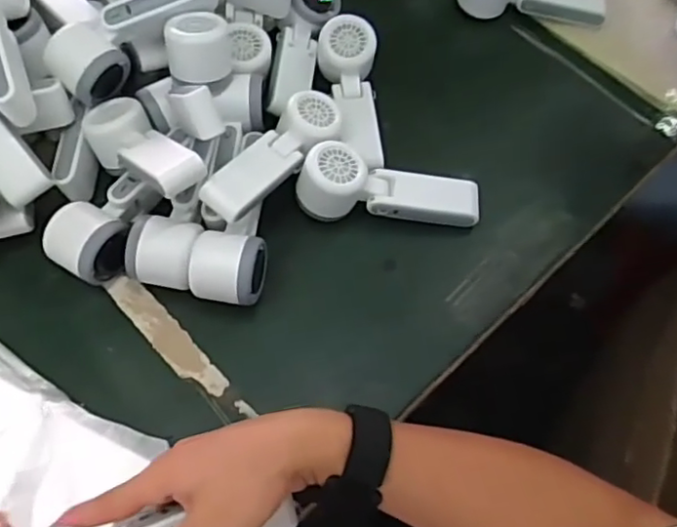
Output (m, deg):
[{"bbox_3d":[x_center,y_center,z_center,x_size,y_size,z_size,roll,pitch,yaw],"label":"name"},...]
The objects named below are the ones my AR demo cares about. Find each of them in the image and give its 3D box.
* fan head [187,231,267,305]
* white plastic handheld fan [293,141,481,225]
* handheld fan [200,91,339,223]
[{"bbox_3d":[-0.094,0.008,0.530,0.056,0.057,0.052,8,62,5],"label":"fan head"},{"bbox_3d":[0.047,-0.068,0.581,0.165,0.048,0.051,8,63,-12],"label":"white plastic handheld fan"},{"bbox_3d":[-0.052,-0.096,0.559,0.051,0.053,0.163,28,65,14],"label":"handheld fan"}]

